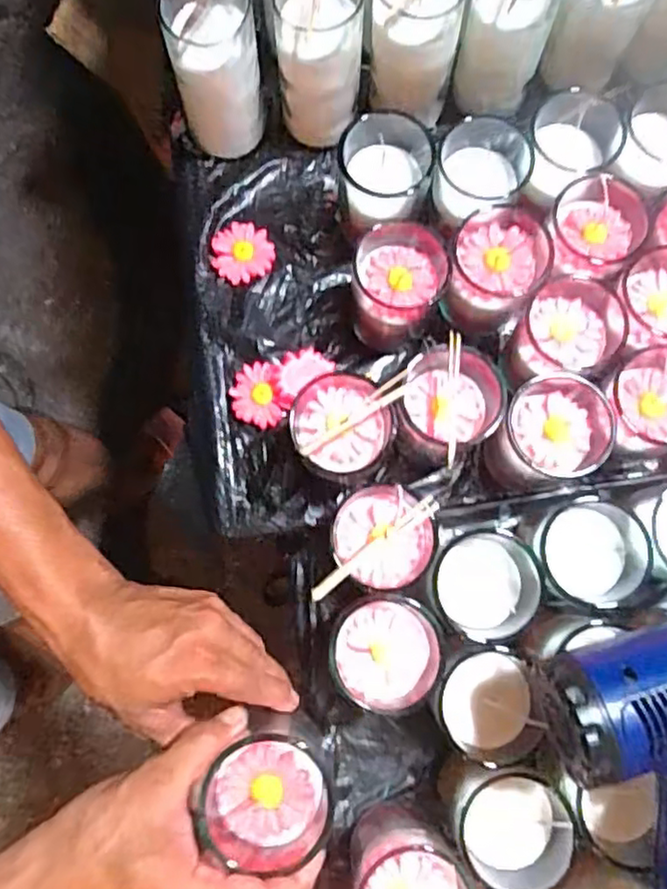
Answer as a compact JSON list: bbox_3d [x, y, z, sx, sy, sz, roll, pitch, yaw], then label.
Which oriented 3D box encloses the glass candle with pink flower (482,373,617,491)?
[{"bbox_3d":[0.159,-0.004,0.486,0.079,0.073,0.082,31,81,6],"label":"glass candle with pink flower"}]

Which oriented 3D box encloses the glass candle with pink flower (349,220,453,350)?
[{"bbox_3d":[0.050,-0.121,0.510,0.073,0.092,0.072,9,80,2],"label":"glass candle with pink flower"}]

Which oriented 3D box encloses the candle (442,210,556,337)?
[{"bbox_3d":[0.125,-0.134,0.517,0.074,0.080,0.083,14,80,3],"label":"candle"}]

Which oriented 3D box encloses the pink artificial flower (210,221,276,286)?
[{"bbox_3d":[-0.079,-0.166,0.560,0.053,0.006,0.051,0,79,0],"label":"pink artificial flower"}]

